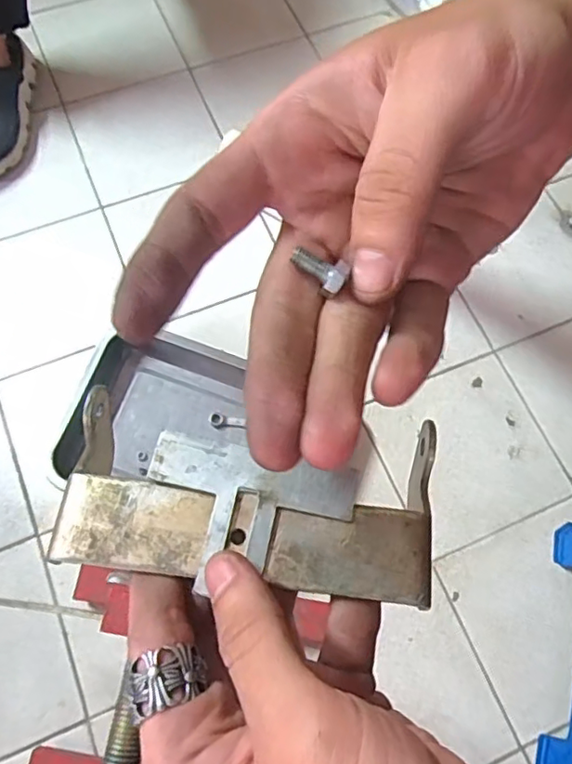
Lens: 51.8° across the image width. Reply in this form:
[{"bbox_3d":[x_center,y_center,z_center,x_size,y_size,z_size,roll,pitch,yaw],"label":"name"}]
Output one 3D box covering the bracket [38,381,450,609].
[{"bbox_3d":[-0.014,0.039,0.204,0.129,0.017,0.060,7,68,6],"label":"bracket"}]

